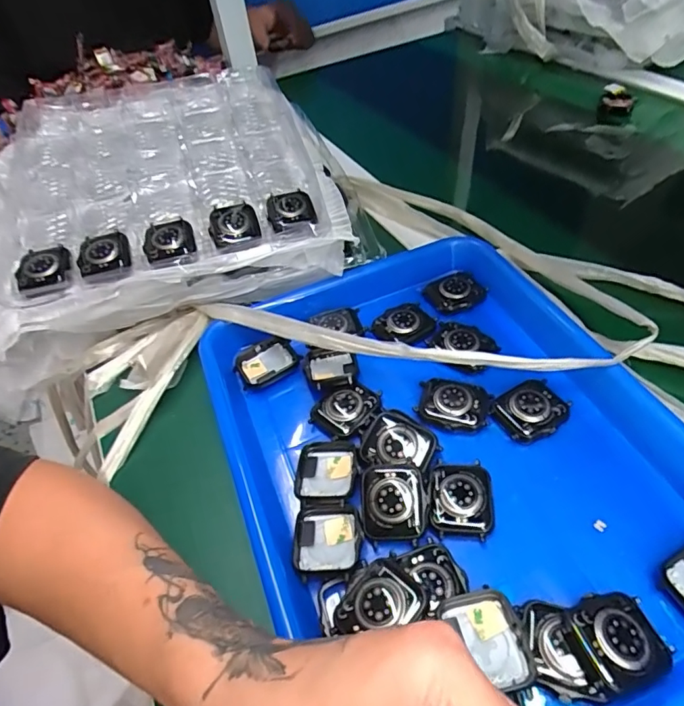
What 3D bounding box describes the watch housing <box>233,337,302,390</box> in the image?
[{"bbox_3d":[-0.057,0.009,0.383,0.046,0.017,0.036,-22,48,-11],"label":"watch housing"}]

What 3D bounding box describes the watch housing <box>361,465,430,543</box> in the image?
[{"bbox_3d":[0.031,0.087,0.288,0.037,0.010,0.042,-4,71,4],"label":"watch housing"}]

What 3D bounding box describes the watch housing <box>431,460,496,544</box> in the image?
[{"bbox_3d":[0.070,0.085,0.292,0.035,0.012,0.044,-1,48,9],"label":"watch housing"}]

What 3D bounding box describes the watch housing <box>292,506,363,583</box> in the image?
[{"bbox_3d":[-0.008,0.107,0.283,0.038,0.014,0.040,-7,47,3],"label":"watch housing"}]

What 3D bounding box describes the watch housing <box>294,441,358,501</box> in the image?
[{"bbox_3d":[-0.010,0.075,0.314,0.038,0.014,0.042,-6,47,4],"label":"watch housing"}]

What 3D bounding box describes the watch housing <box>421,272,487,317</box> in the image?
[{"bbox_3d":[0.092,-0.052,0.406,0.045,0.013,0.039,-21,48,-10],"label":"watch housing"}]

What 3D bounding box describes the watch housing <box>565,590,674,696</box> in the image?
[{"bbox_3d":[0.131,0.134,0.233,0.041,0.016,0.038,-18,48,-7],"label":"watch housing"}]

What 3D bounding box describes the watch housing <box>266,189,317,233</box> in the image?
[{"bbox_3d":[-0.042,-0.119,0.408,0.038,0.008,0.046,-16,47,-5],"label":"watch housing"}]

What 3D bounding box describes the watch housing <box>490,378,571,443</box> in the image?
[{"bbox_3d":[0.125,0.037,0.326,0.045,0.011,0.038,-24,49,-12],"label":"watch housing"}]

